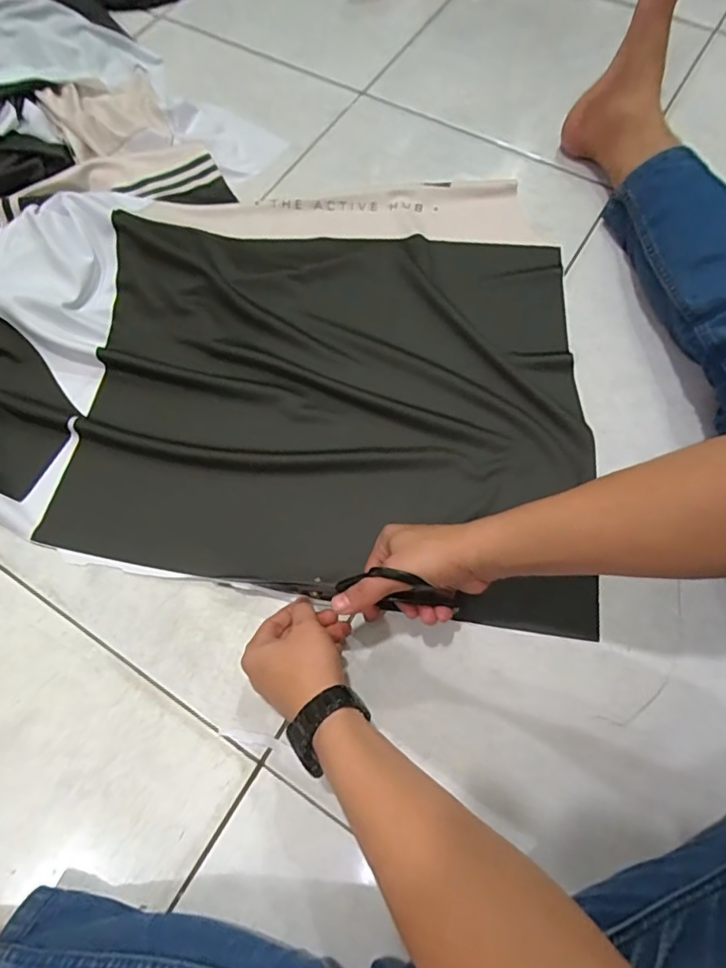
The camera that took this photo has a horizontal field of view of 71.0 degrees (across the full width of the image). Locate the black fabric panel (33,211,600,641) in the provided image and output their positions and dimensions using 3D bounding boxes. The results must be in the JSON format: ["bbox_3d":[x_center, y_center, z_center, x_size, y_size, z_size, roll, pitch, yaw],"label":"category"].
[{"bbox_3d":[-0.032,-0.105,0.554,0.527,0.041,0.445,6,69,2],"label":"black fabric panel"}]

